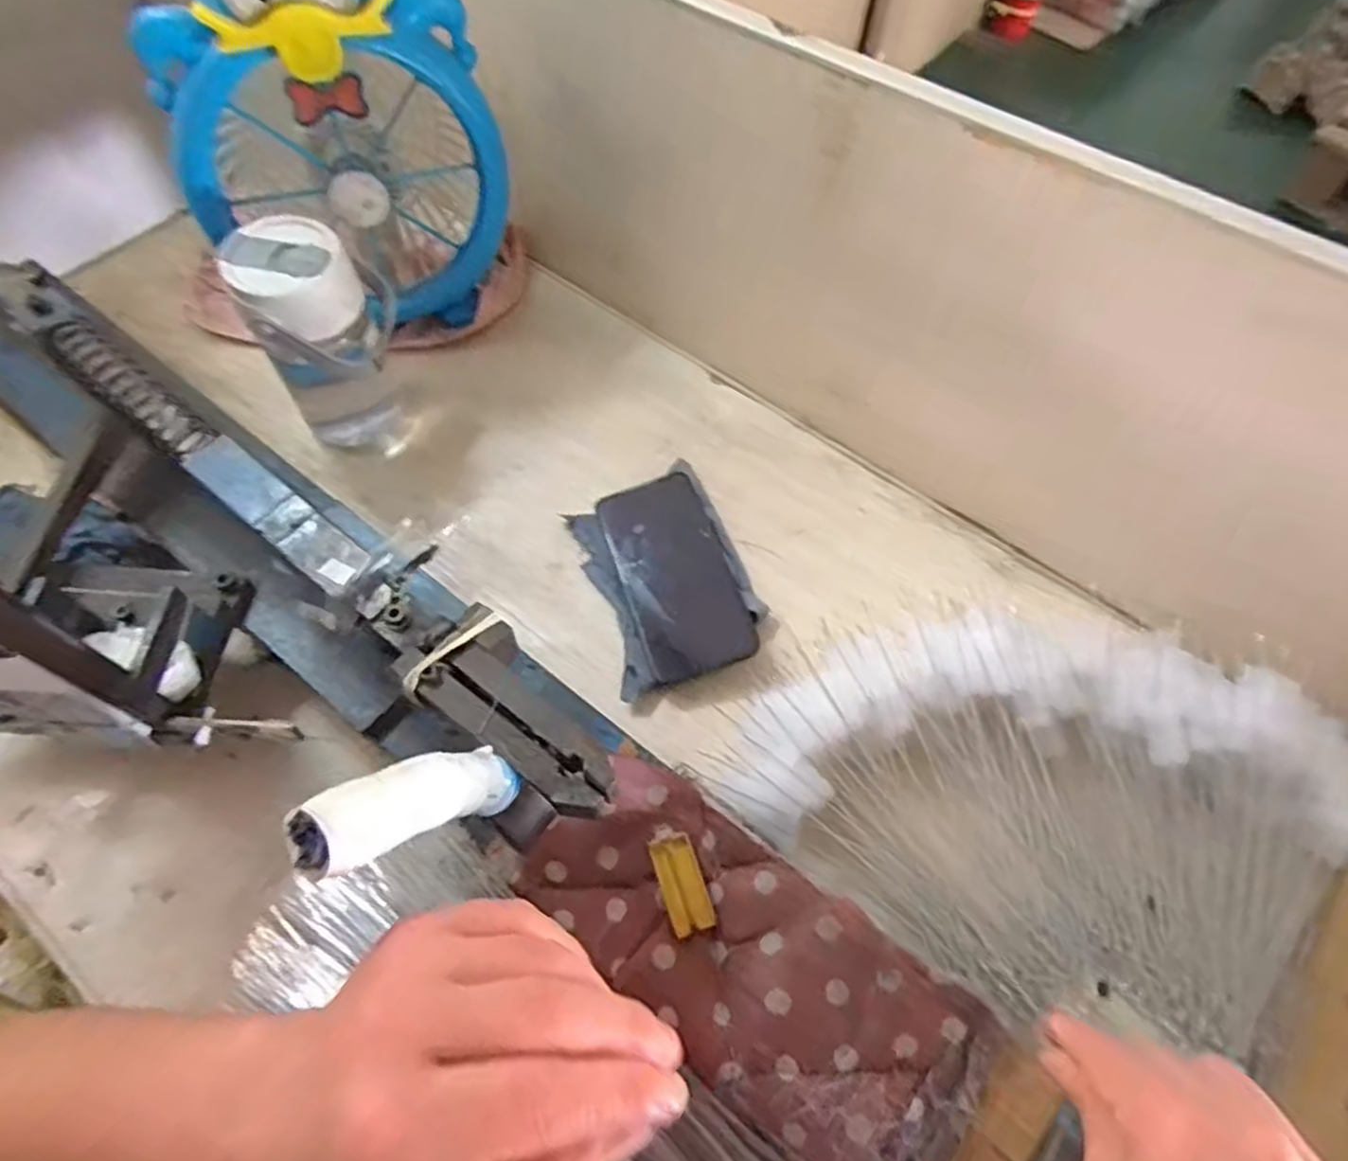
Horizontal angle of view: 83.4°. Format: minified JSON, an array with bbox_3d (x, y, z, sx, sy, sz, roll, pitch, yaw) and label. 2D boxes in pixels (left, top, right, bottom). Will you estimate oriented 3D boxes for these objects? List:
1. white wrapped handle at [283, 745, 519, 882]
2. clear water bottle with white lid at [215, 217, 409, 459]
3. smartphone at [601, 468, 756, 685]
[{"bbox_3d":[-0.091,0.080,0.272,0.025,0.099,0.021,46,108,20],"label":"white wrapped handle"},{"bbox_3d":[-0.255,-0.172,0.561,0.086,0.159,0.081,9,61,1],"label":"clear water bottle with white lid"},{"bbox_3d":[0.001,-0.006,0.552,0.075,0.009,0.158,-24,64,5],"label":"smartphone"}]

